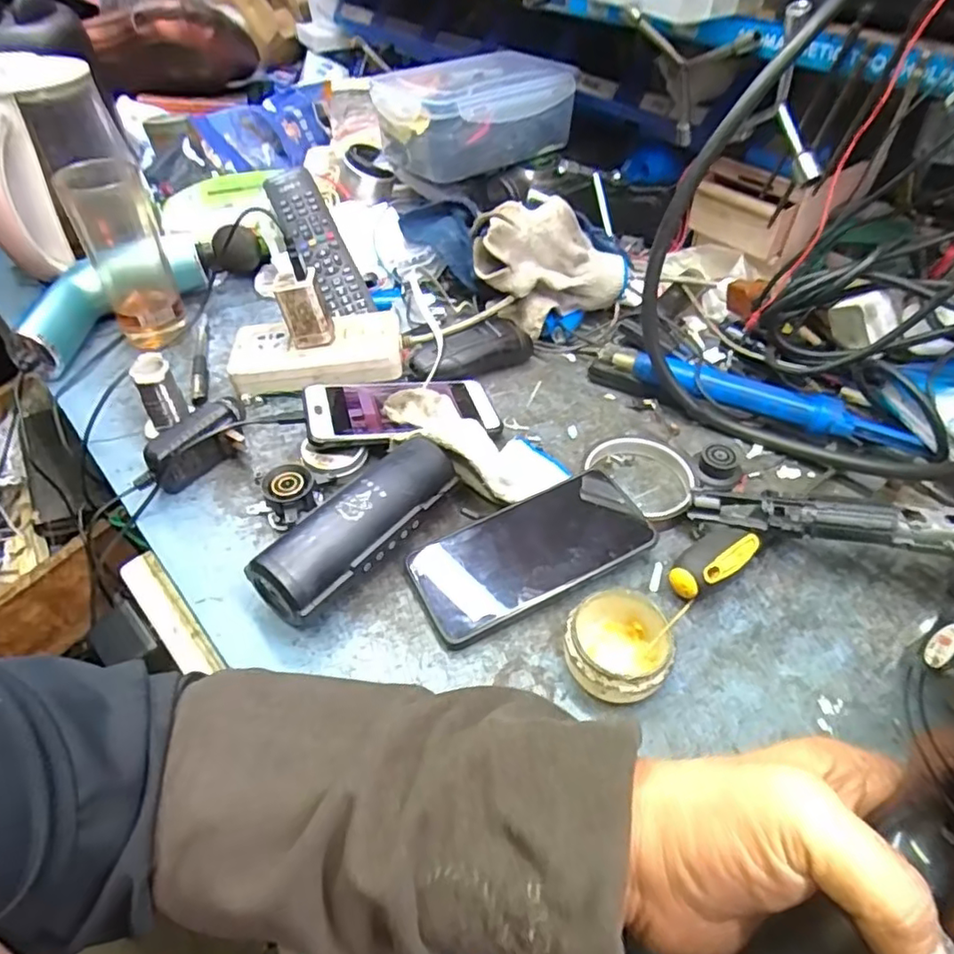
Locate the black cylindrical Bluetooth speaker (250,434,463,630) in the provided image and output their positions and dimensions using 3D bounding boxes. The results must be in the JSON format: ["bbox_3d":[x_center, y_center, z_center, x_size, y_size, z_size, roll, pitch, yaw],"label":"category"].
[{"bbox_3d":[-0.077,0.036,0.422,0.047,0.053,0.149,30,53,25],"label":"black cylindrical Bluetooth speaker"}]

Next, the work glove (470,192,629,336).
[{"bbox_3d":[0.069,-0.197,0.600,0.138,0.118,0.070,-17,49,-17],"label":"work glove"}]

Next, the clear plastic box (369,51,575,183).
[{"bbox_3d":[-0.004,-0.381,0.662,0.196,0.084,0.112,-23,51,-21],"label":"clear plastic box"}]

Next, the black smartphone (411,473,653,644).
[{"bbox_3d":[0.037,0.050,0.426,0.158,0.015,0.076,-24,57,-12],"label":"black smartphone"}]

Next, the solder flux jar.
[{"bbox_3d":[0.082,0.105,0.373,0.060,0.038,0.065,1,46,-1],"label":"solder flux jar"}]

